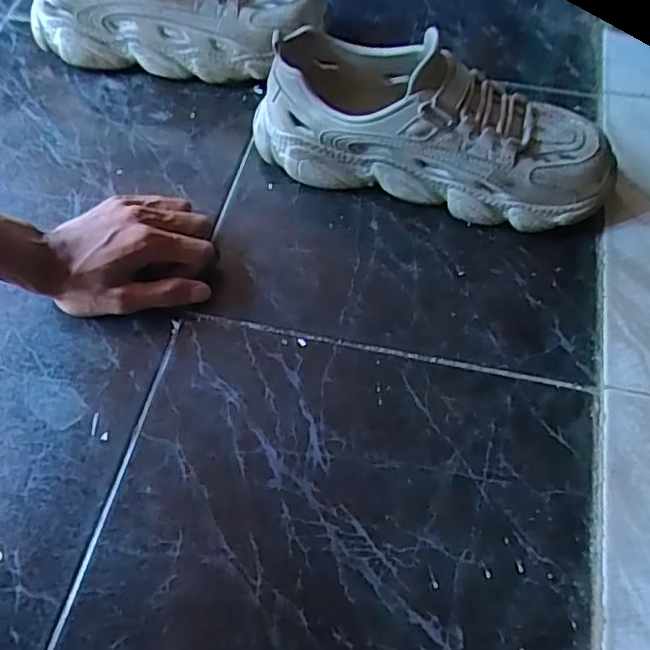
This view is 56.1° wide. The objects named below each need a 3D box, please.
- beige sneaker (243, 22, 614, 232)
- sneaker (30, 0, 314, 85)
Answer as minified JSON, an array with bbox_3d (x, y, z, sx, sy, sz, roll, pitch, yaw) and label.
[{"bbox_3d":[0.082,-0.158,0.479,0.277,0.102,0.092,15,61,10],"label":"beige sneaker"},{"bbox_3d":[-0.141,-0.303,0.561,0.268,0.112,0.099,7,60,5],"label":"sneaker"}]

